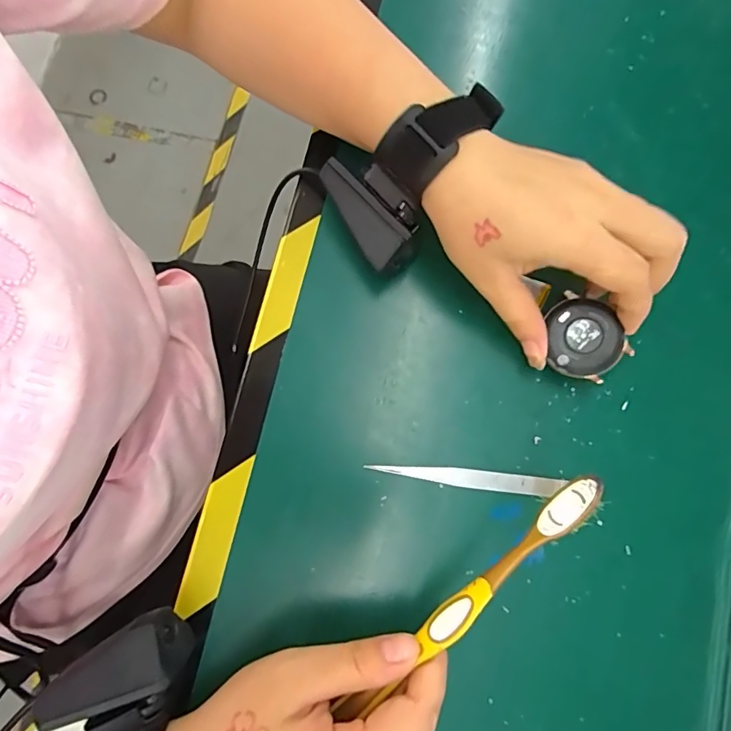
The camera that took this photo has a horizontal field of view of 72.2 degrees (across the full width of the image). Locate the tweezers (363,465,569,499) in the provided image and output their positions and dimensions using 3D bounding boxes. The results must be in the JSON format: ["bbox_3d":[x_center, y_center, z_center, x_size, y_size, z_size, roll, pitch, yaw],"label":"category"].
[{"bbox_3d":[0.056,0.063,0.280,0.106,0.004,0.011,6,78,3],"label":"tweezers"}]

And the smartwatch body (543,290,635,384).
[{"bbox_3d":[0.120,-0.014,0.275,0.044,0.011,0.040,27,79,7],"label":"smartwatch body"}]

